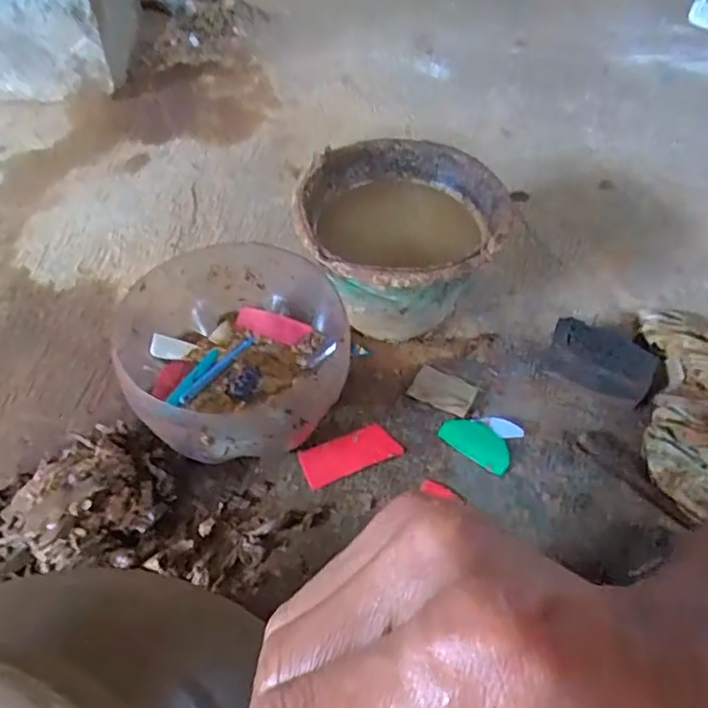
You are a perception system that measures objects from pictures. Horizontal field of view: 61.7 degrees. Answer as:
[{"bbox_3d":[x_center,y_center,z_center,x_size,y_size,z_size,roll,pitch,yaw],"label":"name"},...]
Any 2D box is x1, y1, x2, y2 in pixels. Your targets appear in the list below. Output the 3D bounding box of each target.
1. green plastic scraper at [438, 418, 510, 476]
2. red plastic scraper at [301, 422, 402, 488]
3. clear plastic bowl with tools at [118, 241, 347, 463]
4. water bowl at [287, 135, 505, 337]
[{"bbox_3d":[0.145,0.103,0.694,0.086,0.009,0.043,33,56,20],"label":"green plastic scraper"},{"bbox_3d":[-0.003,0.113,0.673,0.110,0.006,0.043,-19,67,-13],"label":"red plastic scraper"},{"bbox_3d":[-0.133,0.006,0.684,0.239,0.140,0.253,2,51,-3],"label":"clear plastic bowl with tools"},{"bbox_3d":[0.052,-0.134,0.765,0.236,0.168,0.262,18,53,10],"label":"water bowl"}]

